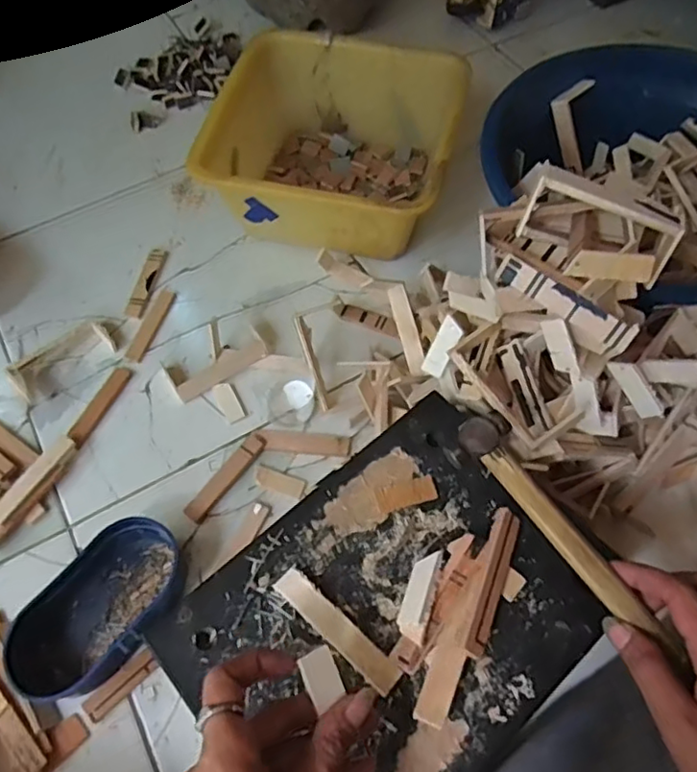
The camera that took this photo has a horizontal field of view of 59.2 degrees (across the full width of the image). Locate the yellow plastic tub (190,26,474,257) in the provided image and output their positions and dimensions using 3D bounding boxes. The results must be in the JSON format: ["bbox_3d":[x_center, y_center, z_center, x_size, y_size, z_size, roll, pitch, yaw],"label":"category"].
[{"bbox_3d":[-0.015,-0.276,0.730,0.260,0.133,0.257,0,61,0],"label":"yellow plastic tub"}]

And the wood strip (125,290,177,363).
[{"bbox_3d":[-0.223,-0.070,0.695,0.019,0.004,0.099,15,62,8],"label":"wood strip"}]

